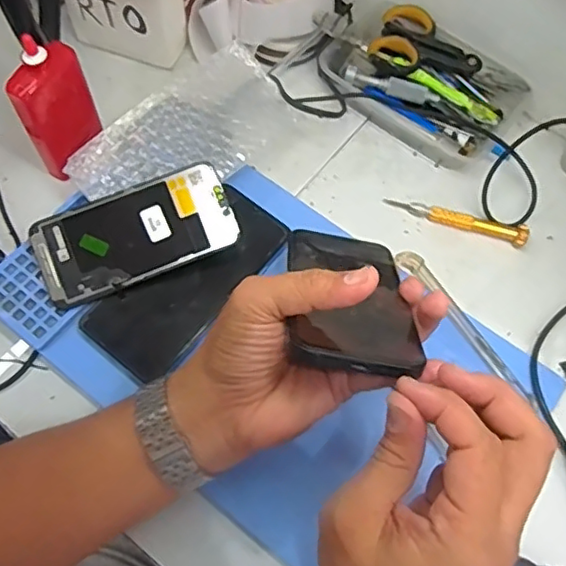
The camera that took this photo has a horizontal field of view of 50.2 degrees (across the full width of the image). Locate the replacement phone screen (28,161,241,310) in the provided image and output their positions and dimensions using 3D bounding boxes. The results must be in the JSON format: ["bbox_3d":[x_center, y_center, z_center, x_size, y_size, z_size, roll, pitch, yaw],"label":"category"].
[{"bbox_3d":[-0.109,-0.036,0.445,0.143,0.008,0.070,-21,82,-6],"label":"replacement phone screen"}]

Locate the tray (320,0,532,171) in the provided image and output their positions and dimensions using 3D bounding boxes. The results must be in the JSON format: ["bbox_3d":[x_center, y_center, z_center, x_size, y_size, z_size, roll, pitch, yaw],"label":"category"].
[{"bbox_3d":[0.123,-0.173,0.537,0.171,0.045,0.111,39,69,14],"label":"tray"}]

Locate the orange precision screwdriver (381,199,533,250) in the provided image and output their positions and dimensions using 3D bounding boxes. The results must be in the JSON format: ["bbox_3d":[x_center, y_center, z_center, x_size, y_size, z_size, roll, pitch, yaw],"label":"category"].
[{"bbox_3d":[0.143,-0.052,0.499,0.116,0.016,0.014,15,65,4],"label":"orange precision screwdriver"}]

